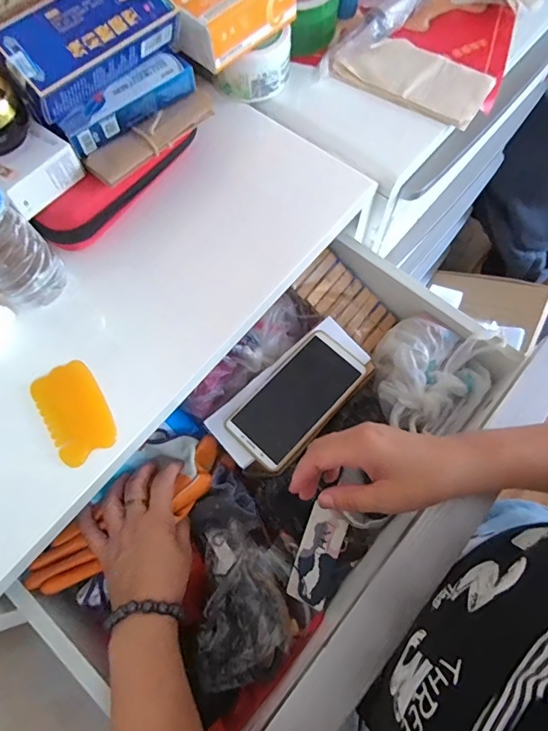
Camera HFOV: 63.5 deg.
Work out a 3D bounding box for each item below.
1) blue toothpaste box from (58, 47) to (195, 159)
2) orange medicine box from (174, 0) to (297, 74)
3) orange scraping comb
[{"bbox_3d":[-0.138,-0.249,0.420,0.136,0.031,0.033,-42,74,-13],"label":"blue toothpaste box"},{"bbox_3d":[-0.048,-0.370,0.454,0.123,0.049,0.085,-41,74,-13],"label":"orange medicine box"},{"bbox_3d":[-0.178,0.040,0.396,0.052,0.007,0.088,-32,72,-10],"label":"orange scraping comb"}]

